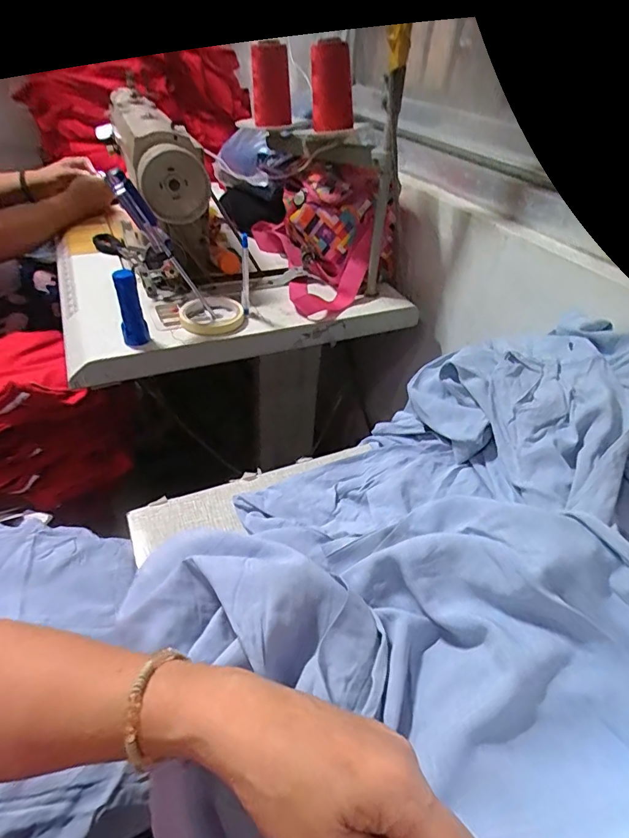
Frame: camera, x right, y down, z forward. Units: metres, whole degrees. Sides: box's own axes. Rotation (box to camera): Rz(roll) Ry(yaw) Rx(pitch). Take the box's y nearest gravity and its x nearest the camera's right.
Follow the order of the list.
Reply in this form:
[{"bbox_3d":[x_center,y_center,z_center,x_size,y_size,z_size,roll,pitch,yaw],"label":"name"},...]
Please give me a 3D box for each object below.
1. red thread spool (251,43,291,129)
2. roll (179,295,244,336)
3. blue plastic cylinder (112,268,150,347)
[{"bbox_3d":[-0.069,-0.535,0.749,0.059,0.112,0.046,1,40,-5],"label":"red thread spool"},{"bbox_3d":[-0.152,-0.155,0.690,0.091,0.022,0.107,-9,42,-16],"label":"roll"},{"bbox_3d":[-0.236,-0.142,0.595,0.032,0.089,0.029,-14,44,-21],"label":"blue plastic cylinder"}]

